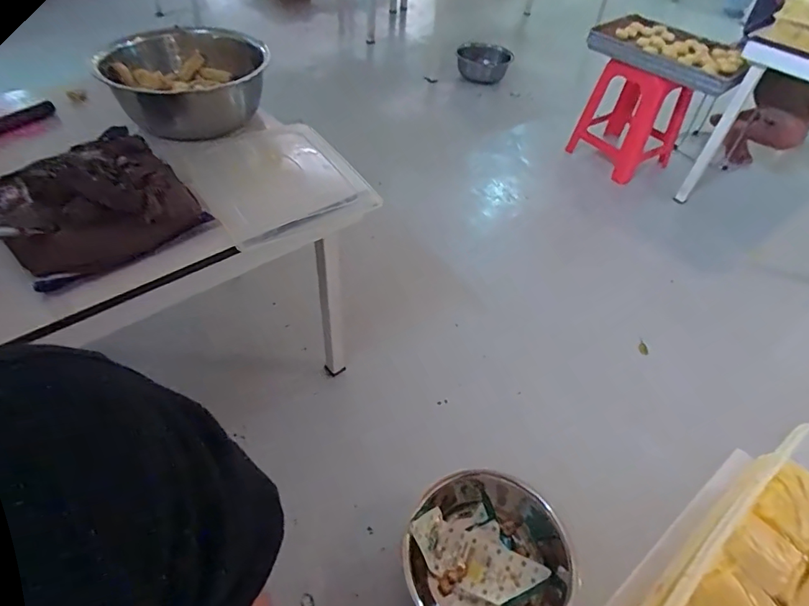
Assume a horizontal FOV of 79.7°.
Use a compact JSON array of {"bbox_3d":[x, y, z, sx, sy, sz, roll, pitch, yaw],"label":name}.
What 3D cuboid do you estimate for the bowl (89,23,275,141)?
[{"bbox_3d":[-0.463,-0.471,1.027,0.304,0.155,0.324,2,47,-3],"label":"bowl"}]

